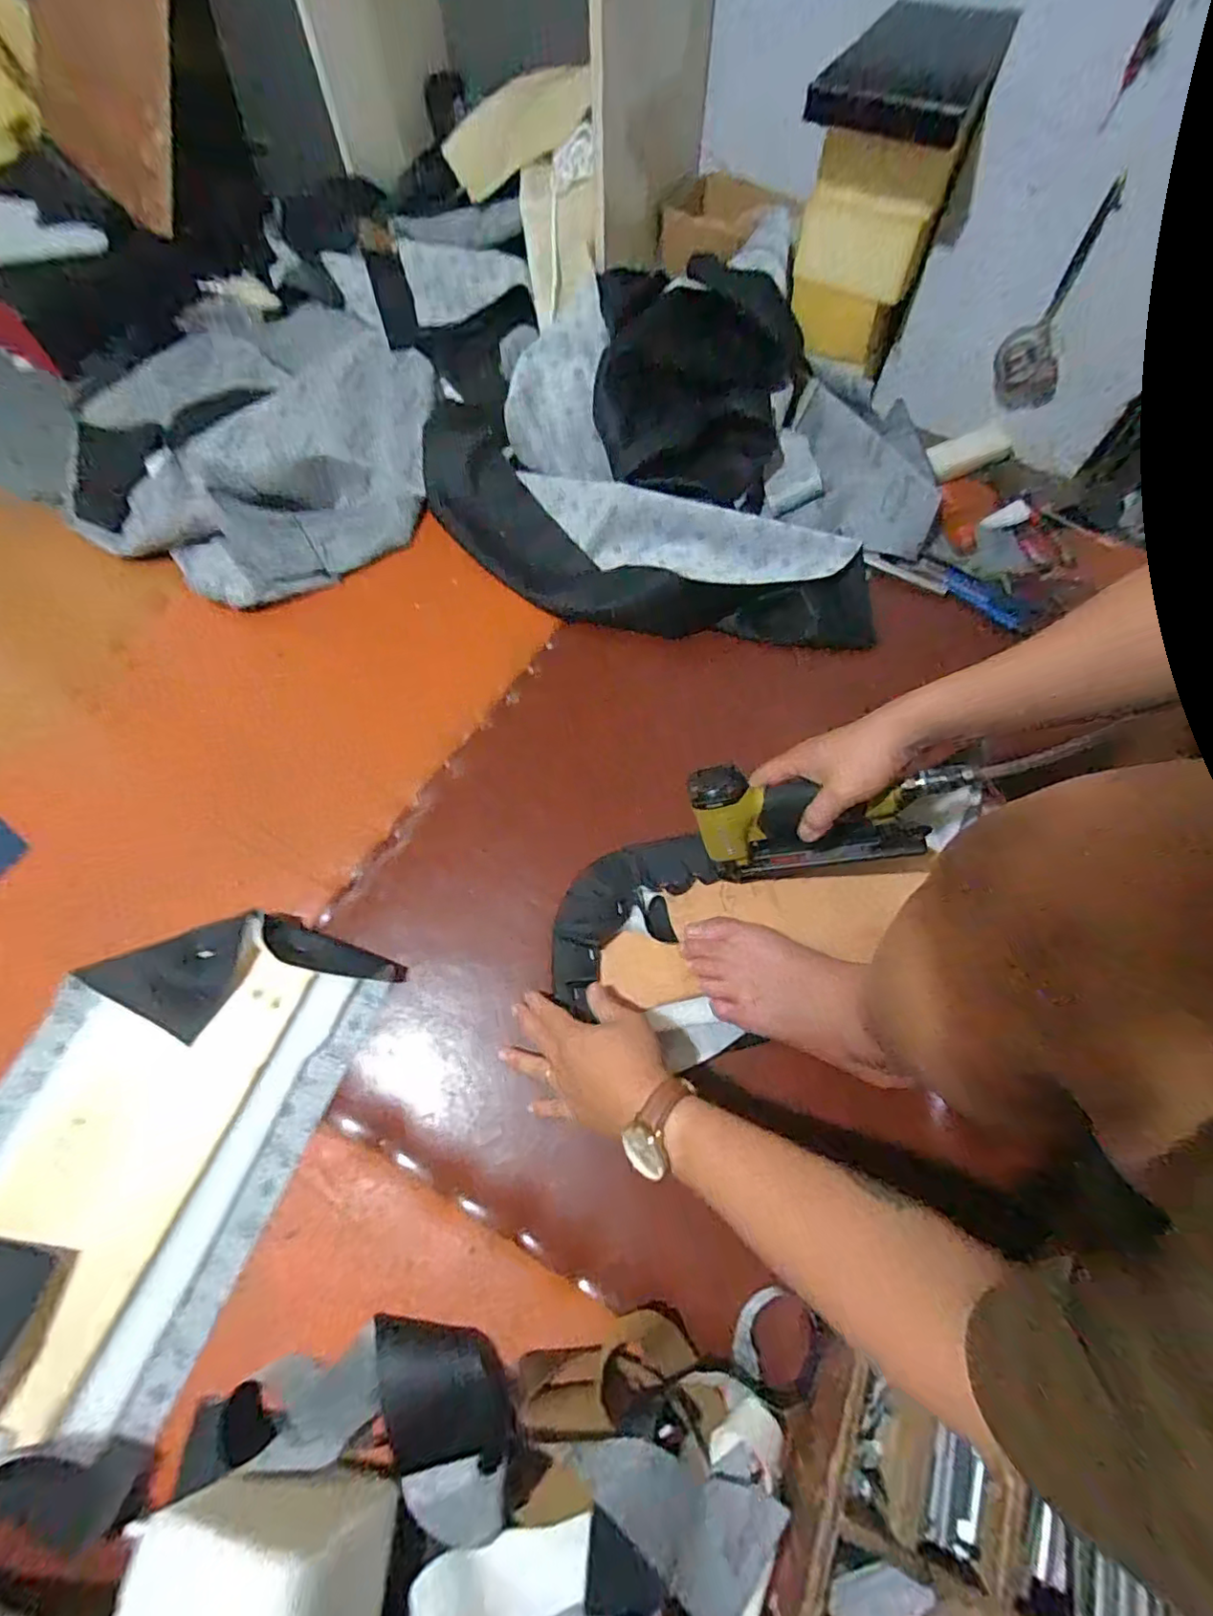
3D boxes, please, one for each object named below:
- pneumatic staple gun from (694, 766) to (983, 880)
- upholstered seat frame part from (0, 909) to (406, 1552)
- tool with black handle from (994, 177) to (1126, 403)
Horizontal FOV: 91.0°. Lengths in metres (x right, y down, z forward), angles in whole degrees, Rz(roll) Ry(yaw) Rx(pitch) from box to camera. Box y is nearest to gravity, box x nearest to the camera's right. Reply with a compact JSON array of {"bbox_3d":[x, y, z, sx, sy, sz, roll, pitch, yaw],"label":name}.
[{"bbox_3d":[0.197,0.015,0.557,0.226,0.150,0.051,-10,44,6],"label":"pneumatic staple gun"},{"bbox_3d":[-0.430,0.308,0.536,0.299,0.063,0.470,21,67,8],"label":"upholstered seat frame part"},{"bbox_3d":[0.548,-0.623,0.744,0.079,0.210,0.016,7,50,18],"label":"tool with black handle"}]

